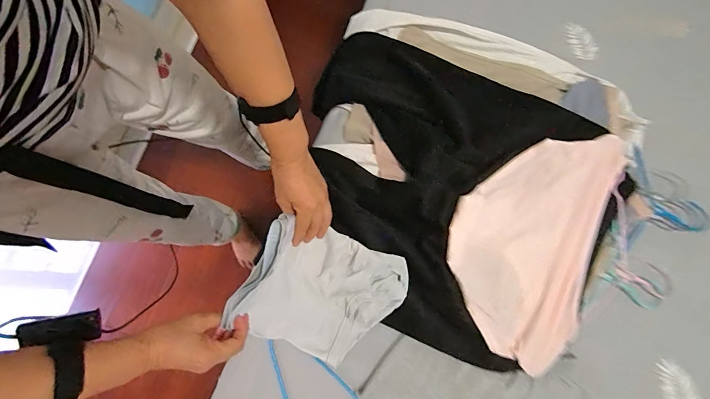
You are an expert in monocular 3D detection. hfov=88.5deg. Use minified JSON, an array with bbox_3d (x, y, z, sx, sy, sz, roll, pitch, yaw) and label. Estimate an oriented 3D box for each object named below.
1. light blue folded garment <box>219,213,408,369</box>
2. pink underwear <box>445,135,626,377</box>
[{"bbox_3d":[-0.045,0.139,0.521,0.208,0.129,0.183,22,80,5],"label":"light blue folded garment"},{"bbox_3d":[0.279,0.062,0.595,0.228,0.023,0.375,19,81,5],"label":"pink underwear"}]

